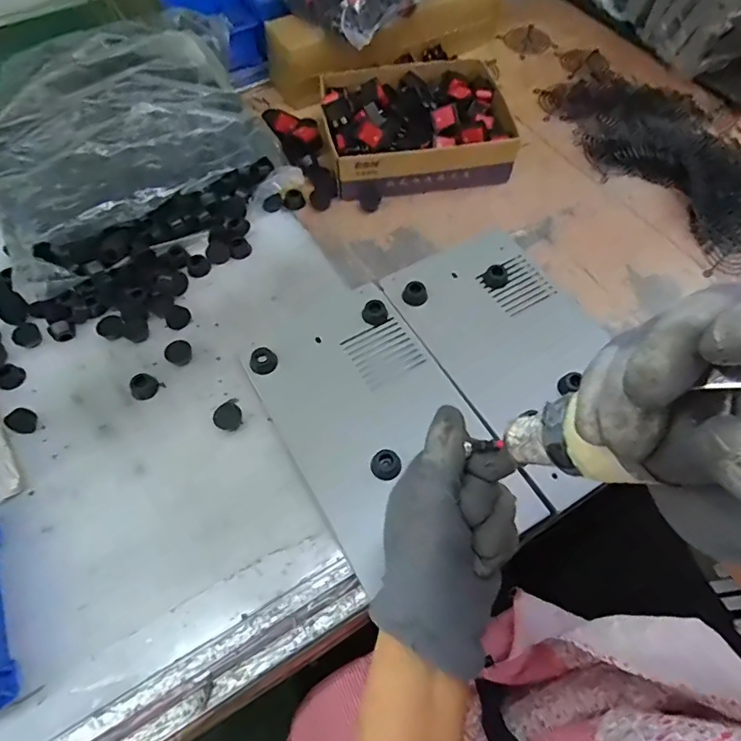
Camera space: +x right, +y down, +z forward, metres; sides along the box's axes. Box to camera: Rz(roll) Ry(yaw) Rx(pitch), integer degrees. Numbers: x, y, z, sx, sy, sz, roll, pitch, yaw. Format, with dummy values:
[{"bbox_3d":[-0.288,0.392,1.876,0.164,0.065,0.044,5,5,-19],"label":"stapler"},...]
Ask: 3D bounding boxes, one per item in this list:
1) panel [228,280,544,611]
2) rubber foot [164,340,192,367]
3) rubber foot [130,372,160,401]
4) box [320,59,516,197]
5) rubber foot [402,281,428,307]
[{"bbox_3d":[0.005,0.043,0.453,0.155,0.021,0.265,-28,65,-13],"label":"panel"},{"bbox_3d":[-0.186,-0.018,0.504,0.022,0.012,0.025,-4,62,-1],"label":"rubber foot"},{"bbox_3d":[-0.212,0.015,0.487,0.019,0.017,0.025,40,70,19],"label":"rubber foot"},{"bbox_3d":[0.052,-0.287,0.613,0.209,0.053,0.165,-9,63,-4],"label":"box"},{"bbox_3d":[0.044,-0.077,0.520,0.024,0.016,0.021,7,63,5],"label":"rubber foot"}]

